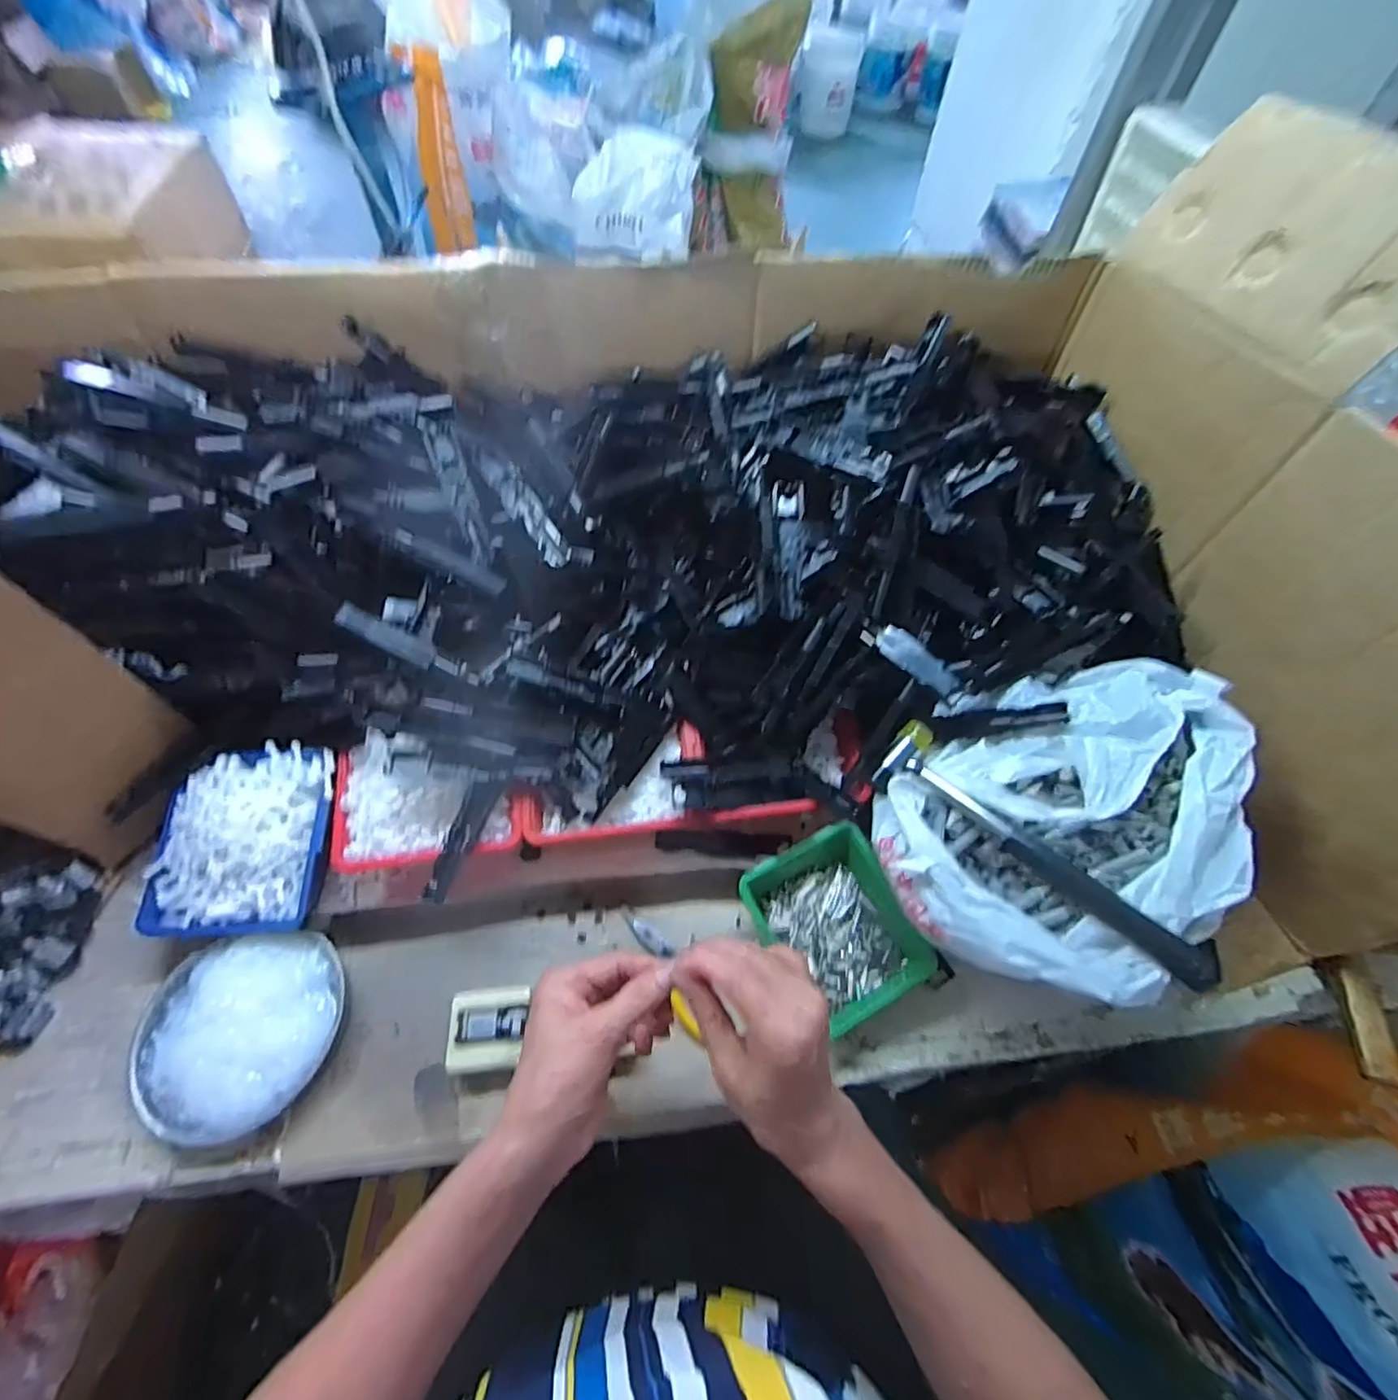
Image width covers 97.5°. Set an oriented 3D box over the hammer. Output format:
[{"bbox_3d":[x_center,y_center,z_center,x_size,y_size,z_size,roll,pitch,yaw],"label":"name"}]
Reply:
[{"bbox_3d":[0.240,0.100,0.435,0.235,0.035,0.060,37,65,20],"label":"hammer"}]

